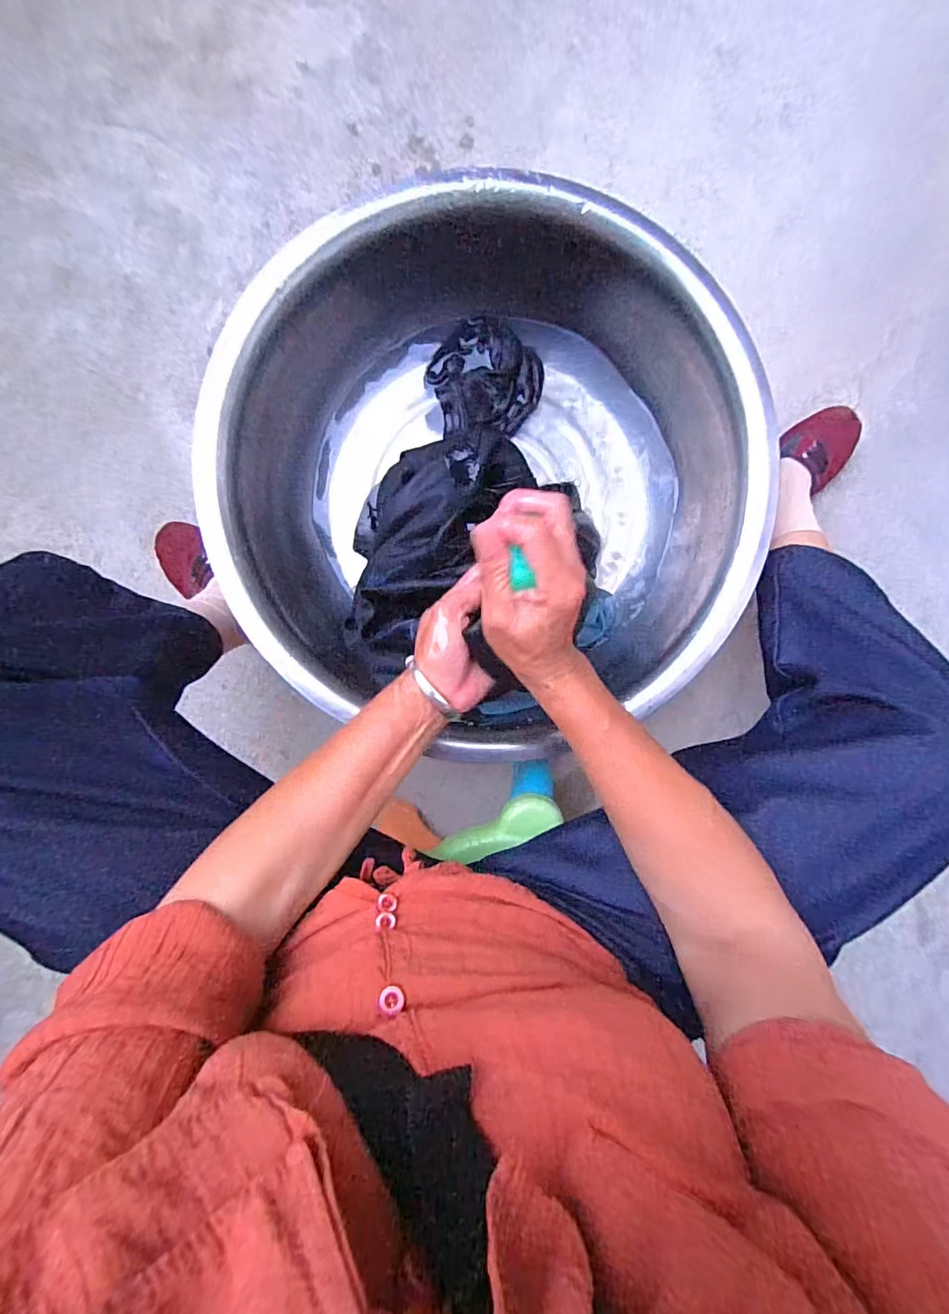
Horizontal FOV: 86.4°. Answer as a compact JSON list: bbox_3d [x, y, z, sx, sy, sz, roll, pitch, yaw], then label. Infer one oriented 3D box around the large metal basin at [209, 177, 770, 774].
[{"bbox_3d":[0.021,-0.180,0.553,0.533,0.167,0.514,0,95,0],"label":"large metal basin"}]

